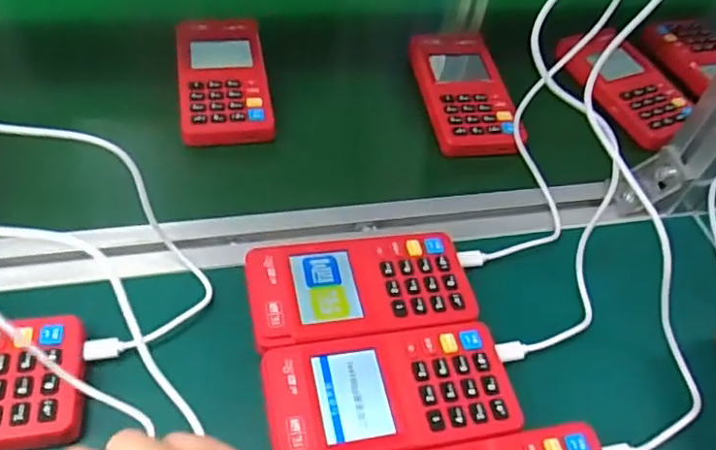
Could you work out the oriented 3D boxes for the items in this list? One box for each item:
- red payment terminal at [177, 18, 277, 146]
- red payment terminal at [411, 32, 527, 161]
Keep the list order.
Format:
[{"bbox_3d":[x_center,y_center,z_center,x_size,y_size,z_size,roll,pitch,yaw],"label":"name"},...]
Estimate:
[{"bbox_3d":[-0.108,-0.119,0.499,0.068,0.022,0.134,-5,52,-12],"label":"red payment terminal"},{"bbox_3d":[0.088,-0.112,0.515,0.070,0.019,0.155,-2,52,-10],"label":"red payment terminal"}]

